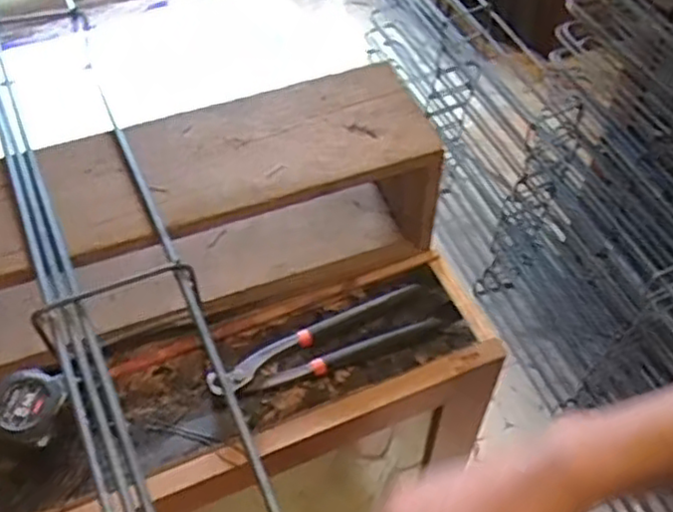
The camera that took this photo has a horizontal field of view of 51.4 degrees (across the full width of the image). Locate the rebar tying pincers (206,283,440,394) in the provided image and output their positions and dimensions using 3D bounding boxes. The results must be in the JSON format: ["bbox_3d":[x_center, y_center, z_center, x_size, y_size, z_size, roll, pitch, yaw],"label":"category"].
[{"bbox_3d":[-0.012,0.081,0.644,0.213,0.025,0.047,-20,55,-14],"label":"rebar tying pincers"}]

